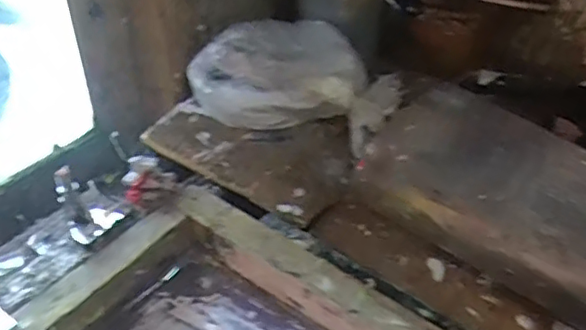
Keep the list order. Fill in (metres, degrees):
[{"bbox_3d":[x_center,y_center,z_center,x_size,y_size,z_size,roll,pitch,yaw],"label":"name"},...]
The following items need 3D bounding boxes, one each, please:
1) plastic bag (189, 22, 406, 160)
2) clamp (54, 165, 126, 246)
[{"bbox_3d":[0.003,-0.103,0.645,0.224,0.101,0.136,10,42,9],"label":"plastic bag"},{"bbox_3d":[-0.161,0.033,0.481,0.042,0.034,0.046,-22,46,-24],"label":"clamp"}]

